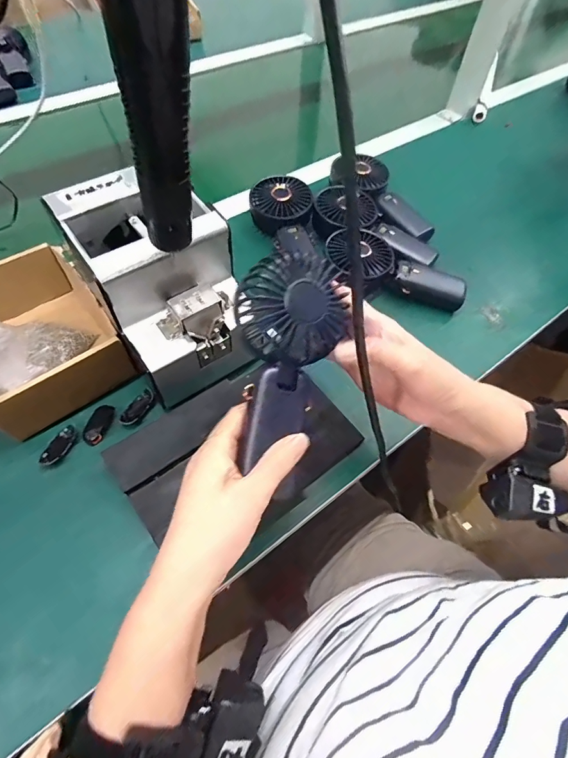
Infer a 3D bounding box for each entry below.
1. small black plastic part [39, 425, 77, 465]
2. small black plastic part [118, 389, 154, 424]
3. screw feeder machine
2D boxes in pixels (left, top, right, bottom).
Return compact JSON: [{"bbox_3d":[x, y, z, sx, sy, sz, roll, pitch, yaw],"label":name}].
[{"bbox_3d":[-0.219,0.064,0.388,0.021,0.007,0.042,19,59,7],"label":"small black plastic part"},{"bbox_3d":[-0.151,0.029,0.410,0.021,0.005,0.044,23,60,10],"label":"small black plastic part"},{"bbox_3d":[-0.114,-0.092,0.394,0.130,0.133,0.179,-29,65,-20],"label":"screw feeder machine"}]

